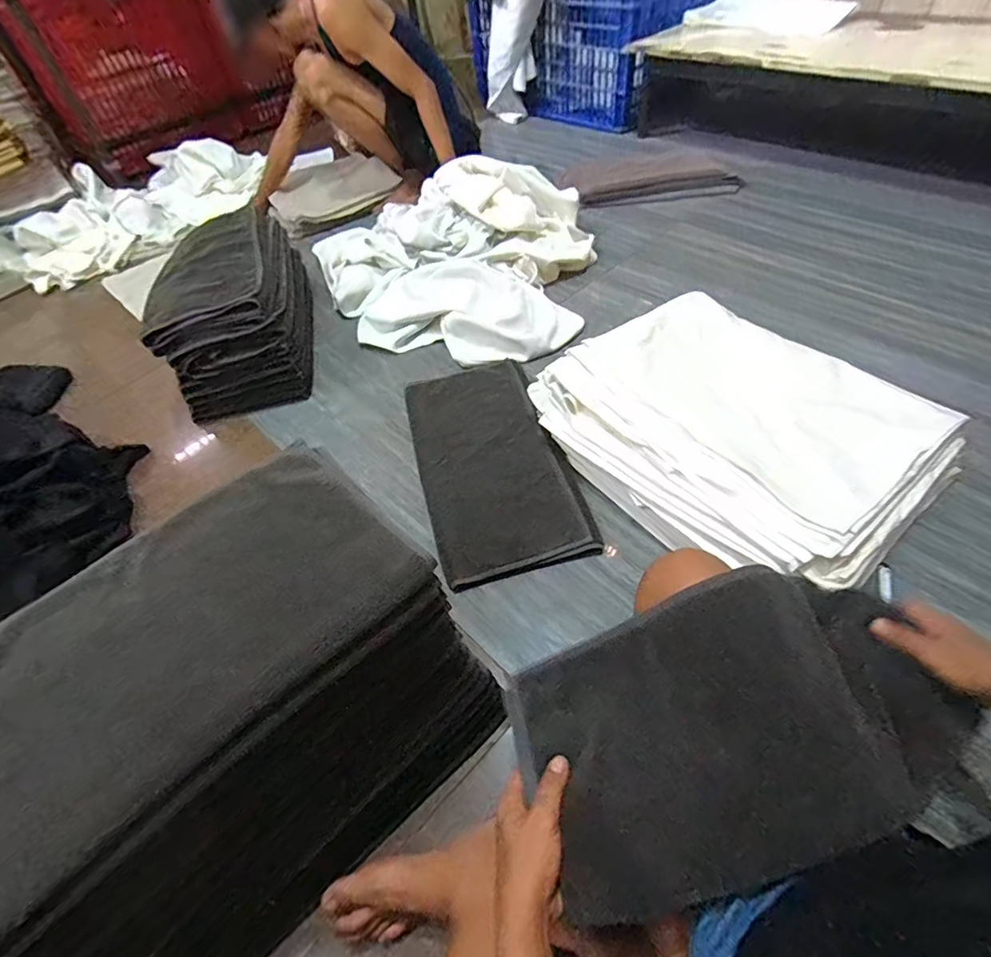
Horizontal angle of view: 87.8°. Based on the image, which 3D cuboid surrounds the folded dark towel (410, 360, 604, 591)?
[{"bbox_3d":[-0.015,-0.059,0.966,0.260,0.051,0.539,-12,51,-7],"label":"folded dark towel"}]

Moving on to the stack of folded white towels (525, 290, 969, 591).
[{"bbox_3d":[0.414,-0.098,0.881,0.477,0.109,0.563,-35,56,-18],"label":"stack of folded white towels"}]

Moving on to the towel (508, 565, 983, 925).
[{"bbox_3d":[0.245,0.239,0.522,0.426,0.054,0.244,-16,52,-11],"label":"towel"}]

